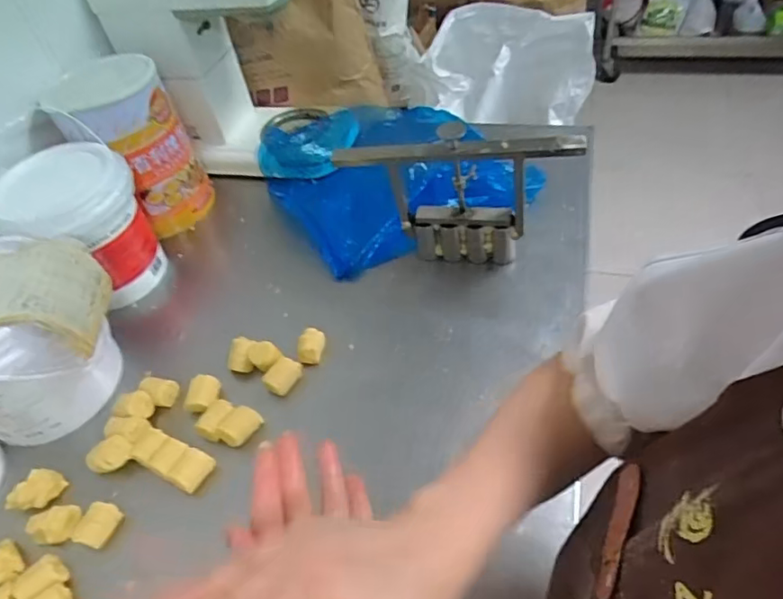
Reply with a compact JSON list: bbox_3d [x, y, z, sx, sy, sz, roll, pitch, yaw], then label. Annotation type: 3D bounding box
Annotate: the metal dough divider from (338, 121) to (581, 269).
[{"bbox_3d":[0.097,-0.146,0.791,0.313,0.219,0.089,7,50,14],"label":"metal dough divider"}]

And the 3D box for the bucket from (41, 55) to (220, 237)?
[{"bbox_3d":[-0.432,-0.256,0.935,0.164,0.252,0.155,-4,48,5],"label":"bucket"}]

